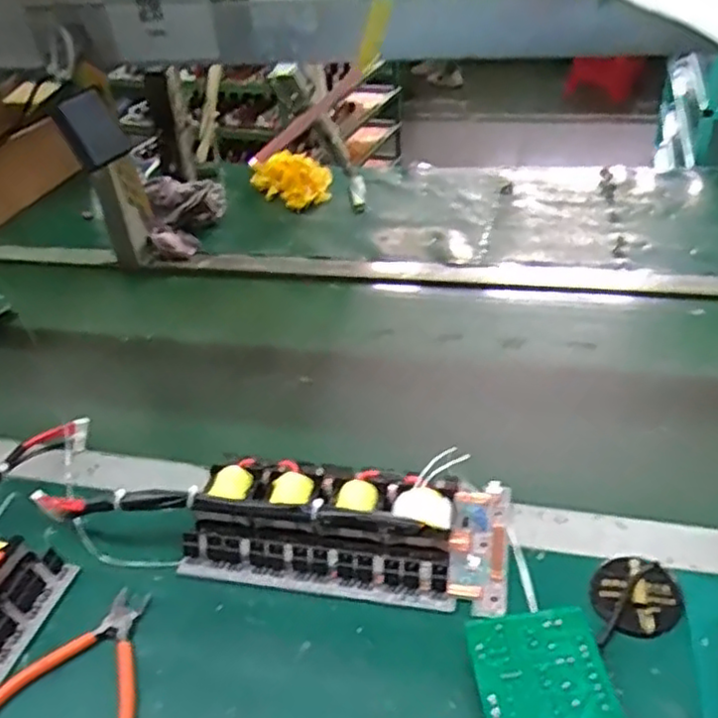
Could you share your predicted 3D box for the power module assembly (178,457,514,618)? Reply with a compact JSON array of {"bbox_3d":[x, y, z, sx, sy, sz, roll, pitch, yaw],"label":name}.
[{"bbox_3d":[-0.009,0.142,0.614,0.286,0.062,0.134,4,36,13],"label":"power module assembly"}]

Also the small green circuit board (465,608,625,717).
[{"bbox_3d":[0.133,0.236,0.498,0.093,0.024,0.097,-7,35,-1],"label":"small green circuit board"}]

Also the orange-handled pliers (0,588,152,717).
[{"bbox_3d":[-0.213,0.245,0.539,0.125,0.011,0.135,6,37,16],"label":"orange-handled pliers"}]

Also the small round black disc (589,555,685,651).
[{"bbox_3d":[0.226,0.192,0.550,0.068,0.019,0.069,-4,35,3],"label":"small round black disc"}]

